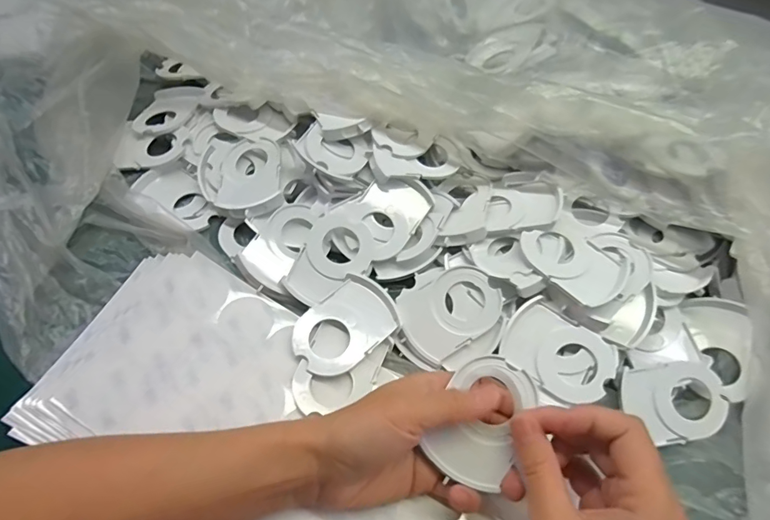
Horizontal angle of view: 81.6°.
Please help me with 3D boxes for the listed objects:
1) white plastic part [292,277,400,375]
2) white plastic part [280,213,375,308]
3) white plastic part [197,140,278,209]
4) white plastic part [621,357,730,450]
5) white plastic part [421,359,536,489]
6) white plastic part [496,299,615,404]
[{"bbox_3d":[-0.030,0.049,0.333,0.077,0.006,0.054,-37,69,-18],"label":"white plastic part"},{"bbox_3d":[-0.043,-0.001,0.355,0.052,0.015,0.078,29,66,13],"label":"white plastic part"},{"bbox_3d":[-0.127,-0.075,0.390,0.069,0.012,0.077,-6,58,-11],"label":"white plastic part"},{"bbox_3d":[0.211,0.103,0.323,0.078,0.007,0.054,-6,80,-4],"label":"white plastic part"},{"bbox_3d":[0.058,0.095,0.265,0.048,0.014,0.074,25,80,12],"label":"white plastic part"},{"bbox_3d":[0.126,0.067,0.325,0.076,0.012,0.053,33,67,15],"label":"white plastic part"}]

